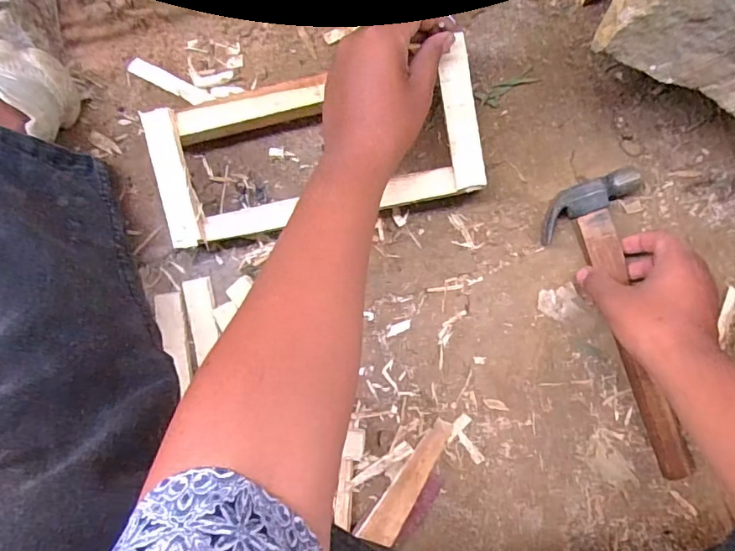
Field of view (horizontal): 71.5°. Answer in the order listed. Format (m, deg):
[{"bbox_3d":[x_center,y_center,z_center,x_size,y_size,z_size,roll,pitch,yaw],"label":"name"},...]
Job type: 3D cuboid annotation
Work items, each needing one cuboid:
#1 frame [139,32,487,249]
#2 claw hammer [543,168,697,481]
[{"bbox_3d":[-0.050,-0.112,0.462,0.289,0.040,0.134,-6,92,6],"label":"frame"},{"bbox_3d":[0.237,0.050,0.471,0.086,0.041,0.280,-16,93,4],"label":"claw hammer"}]

